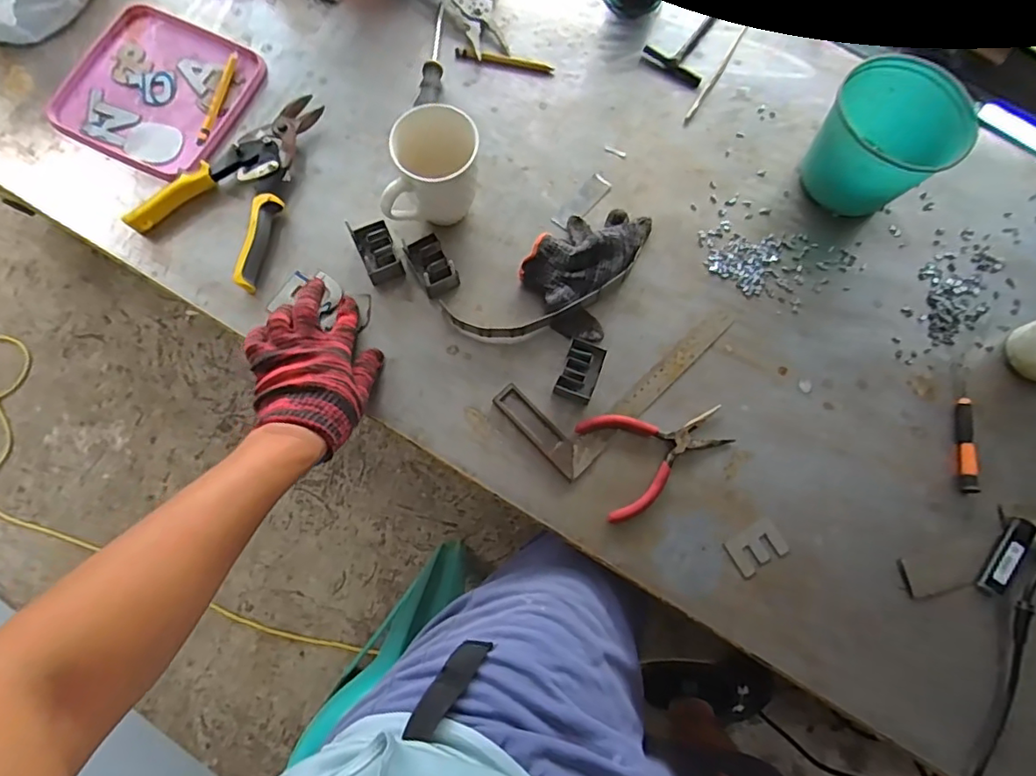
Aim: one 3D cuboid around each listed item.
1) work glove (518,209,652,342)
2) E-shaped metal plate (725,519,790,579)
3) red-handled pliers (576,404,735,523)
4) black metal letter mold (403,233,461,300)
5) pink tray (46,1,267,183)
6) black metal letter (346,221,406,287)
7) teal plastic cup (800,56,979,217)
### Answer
[{"bbox_3d":[0.072,-0.138,0.593,0.111,0.039,0.160,24,76,5],"label":"work glove"},{"bbox_3d":[0.231,0.154,0.542,0.053,0.006,0.035,-27,77,-8],"label":"E-shaped metal plate"},{"bbox_3d":[0.140,0.058,0.554,0.142,0.009,0.100,-20,76,-7],"label":"red-handled pliers"},{"bbox_3d":[-0.090,-0.127,0.586,0.037,0.031,0.062,-29,77,-9],"label":"black metal letter mold"},{"bbox_3d":[-0.411,-0.344,0.648,0.196,0.011,0.192,24,76,5],"label":"pink tray"},{"bbox_3d":[-0.146,-0.142,0.589,0.036,0.031,0.055,-23,77,-7],"label":"black metal letter"},{"bbox_3d":[0.376,-0.250,0.592,0.120,0.110,0.122,0,75,-1],"label":"teal plastic cup"}]

